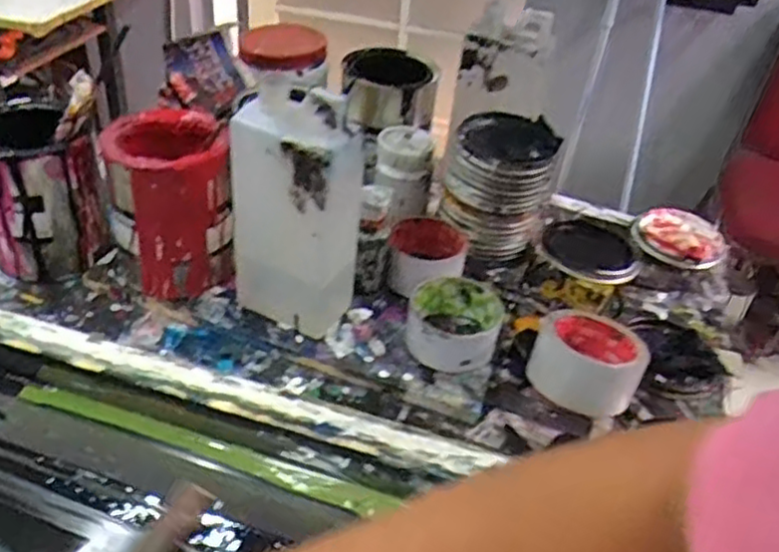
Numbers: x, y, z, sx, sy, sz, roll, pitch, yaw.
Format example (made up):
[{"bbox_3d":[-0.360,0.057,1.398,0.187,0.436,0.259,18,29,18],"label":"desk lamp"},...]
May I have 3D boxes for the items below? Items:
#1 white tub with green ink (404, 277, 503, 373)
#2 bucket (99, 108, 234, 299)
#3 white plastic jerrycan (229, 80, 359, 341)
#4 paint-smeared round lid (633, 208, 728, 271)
[{"bbox_3d":[0.058,0.044,0.634,0.083,0.043,0.087,3,38,-3],"label":"white tub with green ink"},{"bbox_3d":[-0.203,-0.067,0.647,0.098,0.138,0.108,-10,41,-19],"label":"bucket"},{"bbox_3d":[-0.077,-0.055,0.593,0.099,0.212,0.061,22,41,19],"label":"white plastic jerrycan"},{"bbox_3d":[0.344,-0.046,0.821,0.103,0.025,0.090,25,42,23],"label":"paint-smeared round lid"}]

